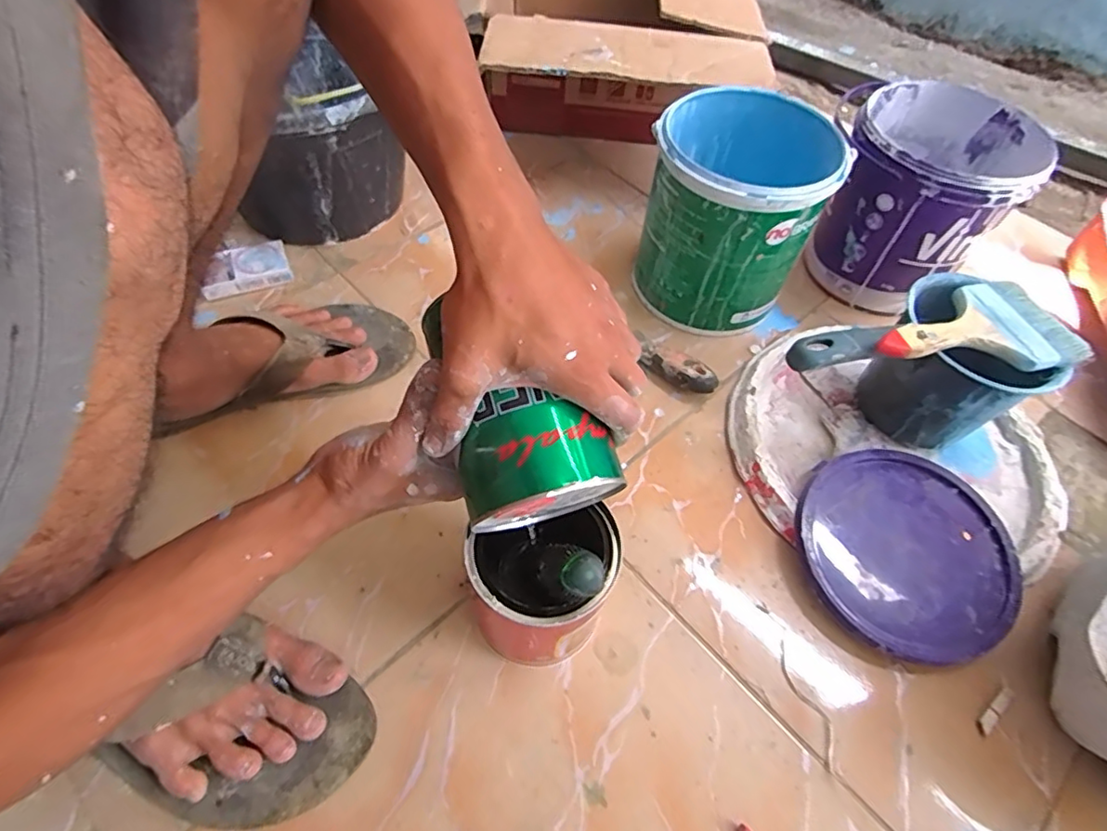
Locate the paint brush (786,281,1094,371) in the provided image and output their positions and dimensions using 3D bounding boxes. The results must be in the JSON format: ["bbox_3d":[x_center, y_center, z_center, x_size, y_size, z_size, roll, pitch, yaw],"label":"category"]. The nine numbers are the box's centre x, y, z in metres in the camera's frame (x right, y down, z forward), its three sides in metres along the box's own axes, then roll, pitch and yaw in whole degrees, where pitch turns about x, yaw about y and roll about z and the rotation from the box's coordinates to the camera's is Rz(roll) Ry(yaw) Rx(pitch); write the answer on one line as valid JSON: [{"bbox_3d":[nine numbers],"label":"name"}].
[{"bbox_3d":[0.325,-0.066,0.496,0.254,0.030,0.092,-12,58,-12],"label":"paint brush"}]

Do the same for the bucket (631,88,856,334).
[{"bbox_3d":[0.186,-0.217,0.634,0.172,0.173,0.166,2,56,-3],"label":"bucket"}]

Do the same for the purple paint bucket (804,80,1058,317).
[{"bbox_3d":[0.408,-0.242,0.682,0.198,0.190,0.195,12,56,4],"label":"purple paint bucket"}]

